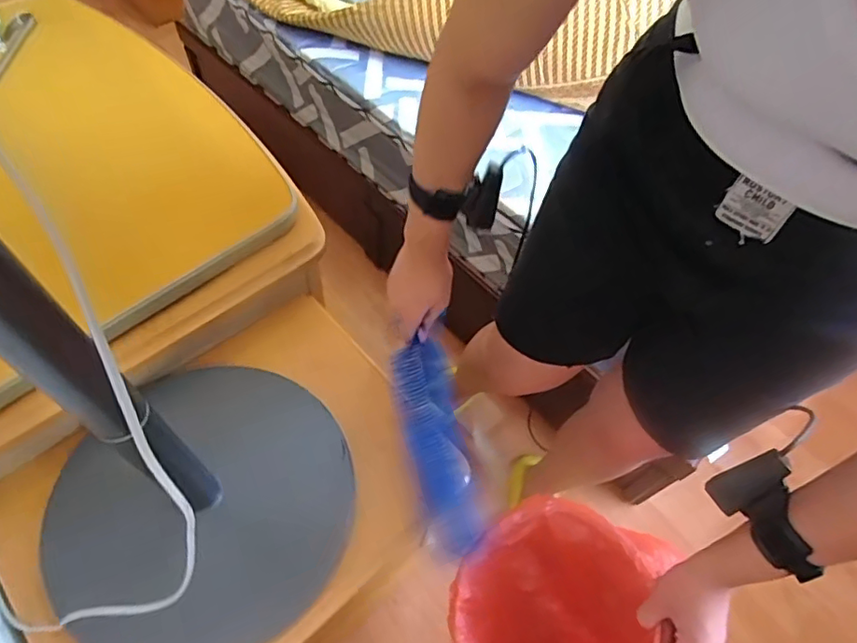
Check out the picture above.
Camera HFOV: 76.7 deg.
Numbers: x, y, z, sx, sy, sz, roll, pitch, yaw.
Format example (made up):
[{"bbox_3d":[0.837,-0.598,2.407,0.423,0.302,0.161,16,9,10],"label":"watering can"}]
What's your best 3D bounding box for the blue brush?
[{"bbox_3d":[0.009,0.151,0.663,0.073,0.030,0.258,-11,85,-12],"label":"blue brush"}]

